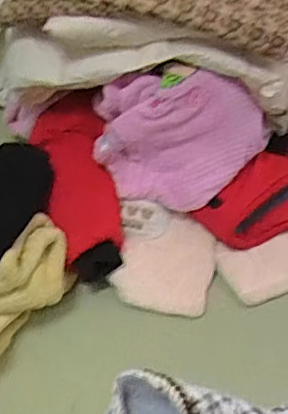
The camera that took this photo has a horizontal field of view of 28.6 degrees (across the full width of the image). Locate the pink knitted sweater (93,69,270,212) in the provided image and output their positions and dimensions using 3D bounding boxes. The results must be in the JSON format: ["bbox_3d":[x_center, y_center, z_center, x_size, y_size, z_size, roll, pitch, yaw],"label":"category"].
[{"bbox_3d":[0.067,-0.125,1.010,0.308,0.191,0.138,3,42,3],"label":"pink knitted sweater"}]

